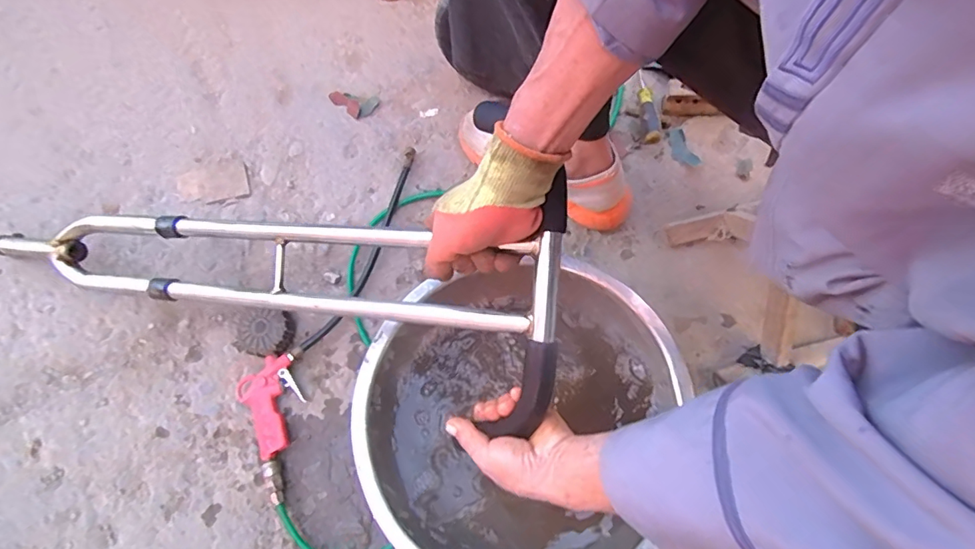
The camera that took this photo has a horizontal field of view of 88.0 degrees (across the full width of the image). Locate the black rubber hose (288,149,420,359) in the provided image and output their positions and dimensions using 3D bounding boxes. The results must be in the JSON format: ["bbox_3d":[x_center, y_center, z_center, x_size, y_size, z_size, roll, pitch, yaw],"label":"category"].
[{"bbox_3d":[-0.172,-0.036,0.721,0.041,0.027,0.339,20,73,10],"label":"black rubber hose"}]

